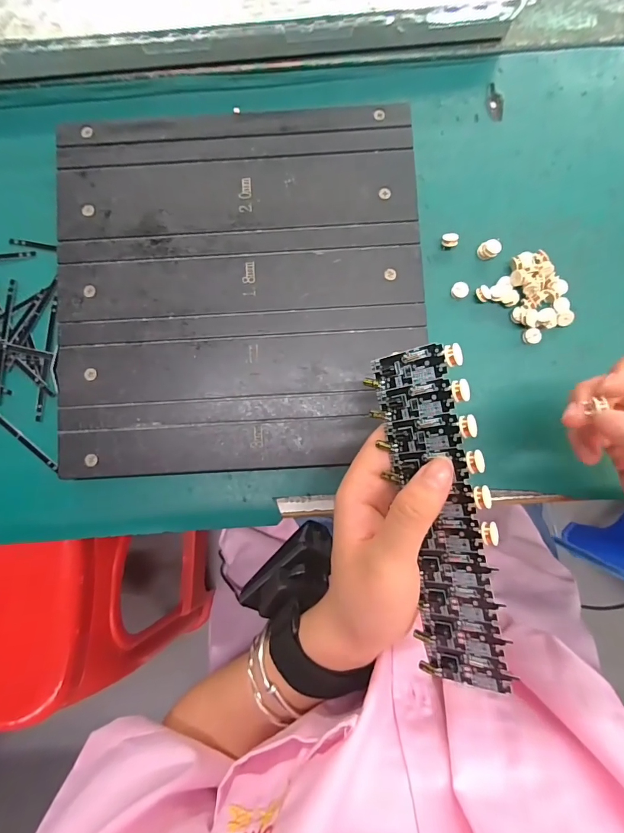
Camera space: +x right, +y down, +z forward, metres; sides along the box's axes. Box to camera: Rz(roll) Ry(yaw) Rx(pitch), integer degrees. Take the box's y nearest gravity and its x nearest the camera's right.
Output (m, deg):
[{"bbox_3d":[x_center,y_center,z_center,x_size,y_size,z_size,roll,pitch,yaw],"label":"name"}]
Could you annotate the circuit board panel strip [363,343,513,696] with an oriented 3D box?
[{"bbox_3d":[0.060,0.046,0.185,0.043,0.005,0.155,-12,89,37],"label":"circuit board panel strip"}]

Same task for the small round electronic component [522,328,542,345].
[{"bbox_3d":[0.142,-0.051,0.260,0.012,0.005,0.010,6,83,2],"label":"small round electronic component"}]

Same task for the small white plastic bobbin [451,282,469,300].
[{"bbox_3d":[0.097,-0.082,0.263,0.010,0.005,0.010,0,82,2],"label":"small white plastic bobbin"}]

